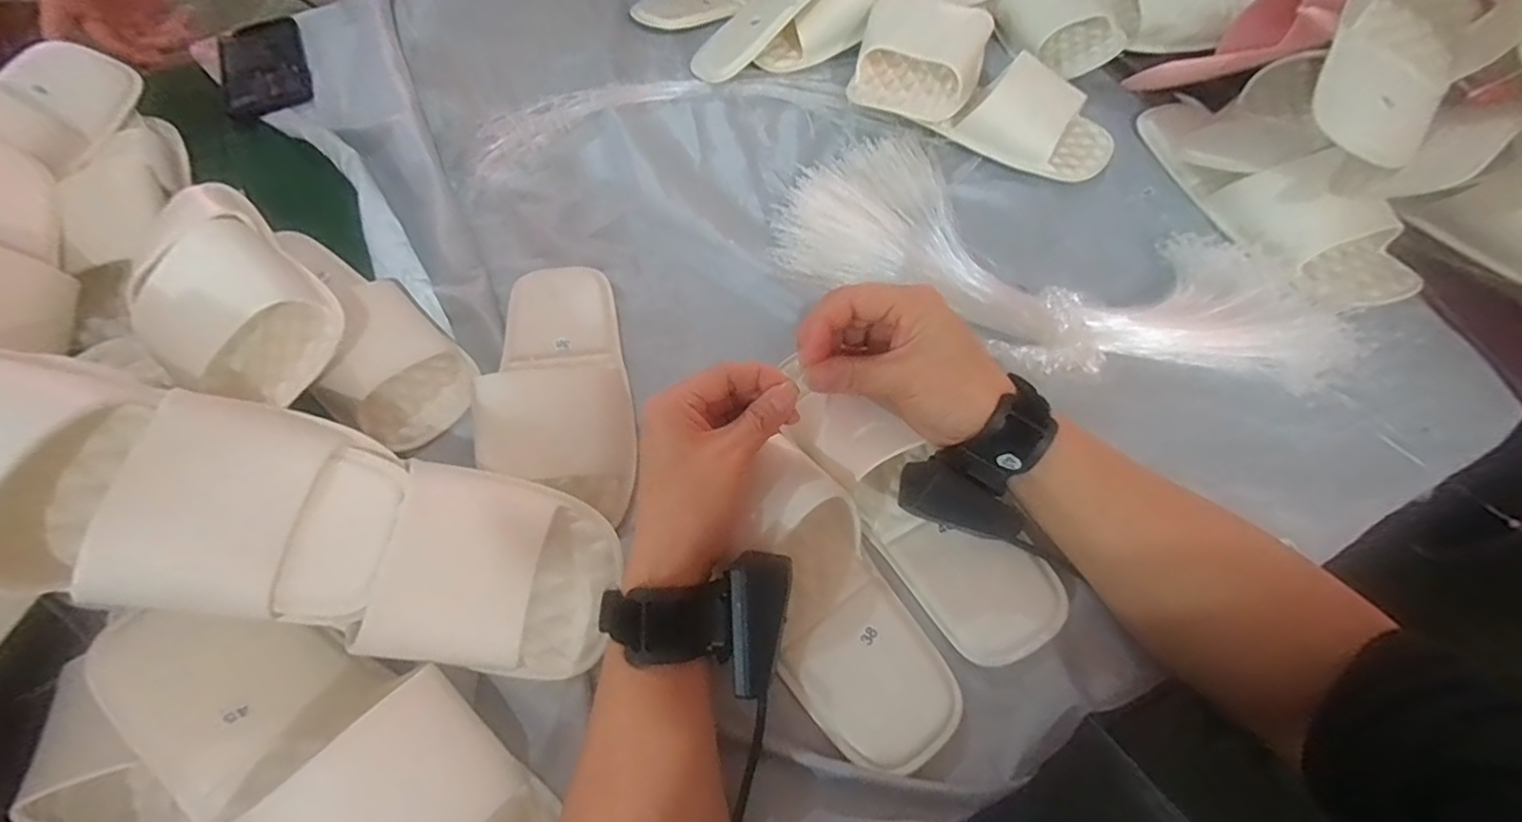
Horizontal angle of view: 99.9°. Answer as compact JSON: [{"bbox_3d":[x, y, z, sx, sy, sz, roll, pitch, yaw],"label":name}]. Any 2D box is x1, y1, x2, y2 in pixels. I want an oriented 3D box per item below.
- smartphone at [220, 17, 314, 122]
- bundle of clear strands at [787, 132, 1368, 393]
[{"bbox_3d":[-0.515,-0.361,0.664,0.078,0.016,0.179,-26,63,-12],"label":"smartphone"},{"bbox_3d":[0.216,-0.106,0.495,0.405,0.039,0.186,29,66,17],"label":"bundle of clear strands"}]

